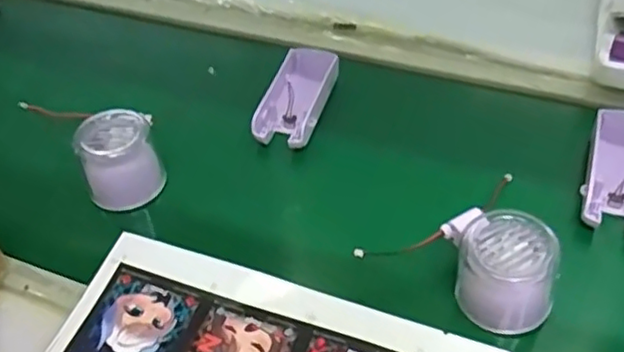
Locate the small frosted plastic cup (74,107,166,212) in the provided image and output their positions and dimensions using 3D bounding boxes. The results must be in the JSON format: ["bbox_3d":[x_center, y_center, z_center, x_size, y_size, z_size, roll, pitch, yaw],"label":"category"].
[{"bbox_3d":[-0.149,-0.016,0.505,0.055,0.057,0.055,-2,46,2],"label":"small frosted plastic cup"}]

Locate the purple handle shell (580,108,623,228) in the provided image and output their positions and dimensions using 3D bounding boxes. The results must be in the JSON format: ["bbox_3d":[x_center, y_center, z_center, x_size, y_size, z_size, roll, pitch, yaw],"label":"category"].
[{"bbox_3d":[0.226,-0.007,0.474,0.047,0.022,0.108,14,48,17],"label":"purple handle shell"}]

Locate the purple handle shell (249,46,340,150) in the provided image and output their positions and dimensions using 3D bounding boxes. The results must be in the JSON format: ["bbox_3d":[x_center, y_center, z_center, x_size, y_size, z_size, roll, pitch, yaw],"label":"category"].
[{"bbox_3d":[-0.011,-0.072,0.562,0.047,0.022,0.112,11,48,14],"label":"purple handle shell"}]

